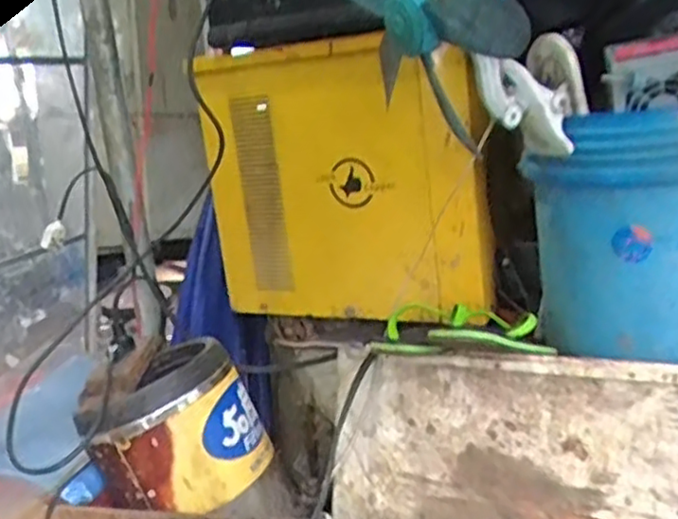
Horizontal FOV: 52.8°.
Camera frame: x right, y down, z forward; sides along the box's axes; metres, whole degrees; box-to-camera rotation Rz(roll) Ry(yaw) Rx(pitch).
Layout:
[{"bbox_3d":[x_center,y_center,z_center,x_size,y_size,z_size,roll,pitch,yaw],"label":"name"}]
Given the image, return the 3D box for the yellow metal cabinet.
[{"bbox_3d":[0.011,-0.130,1.147,0.478,0.434,0.120,3,18,30],"label":"yellow metal cabinet"}]

